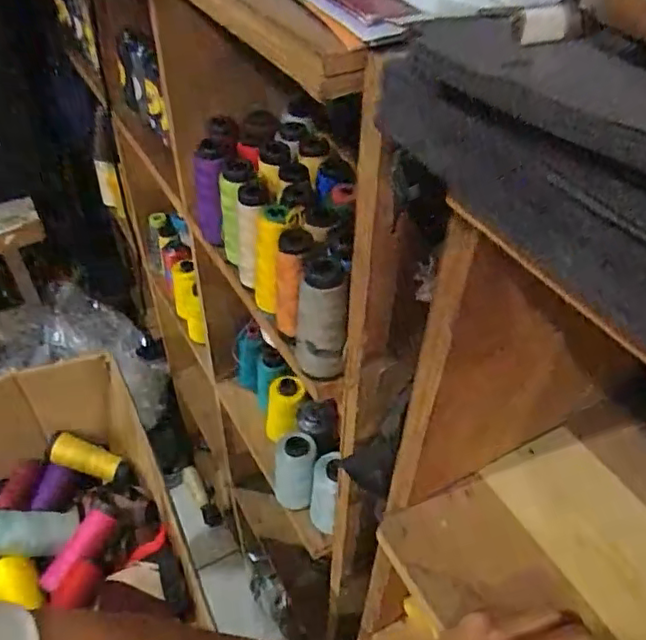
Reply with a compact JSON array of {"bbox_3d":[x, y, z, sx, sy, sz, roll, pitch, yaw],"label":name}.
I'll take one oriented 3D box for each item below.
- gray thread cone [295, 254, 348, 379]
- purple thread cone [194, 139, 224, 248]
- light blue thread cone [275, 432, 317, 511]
[{"bbox_3d":[-0.002,0.000,0.499,0.039,0.111,0.036,0,44,-2],"label":"gray thread cone"},{"bbox_3d":[-0.119,-0.131,0.621,0.031,0.111,0.032,-7,45,-9],"label":"purple thread cone"},{"bbox_3d":[-0.038,0.194,0.756,0.054,0.110,0.054,4,44,2],"label":"light blue thread cone"}]

